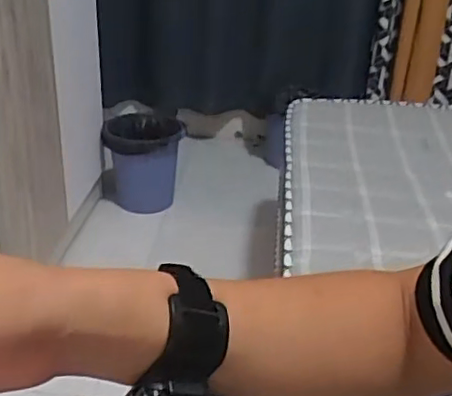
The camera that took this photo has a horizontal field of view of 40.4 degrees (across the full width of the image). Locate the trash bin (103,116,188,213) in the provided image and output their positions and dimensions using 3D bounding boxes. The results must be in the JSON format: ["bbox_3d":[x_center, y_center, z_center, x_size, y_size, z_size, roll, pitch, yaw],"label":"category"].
[{"bbox_3d":[-0.240,-0.096,1.805,0.238,0.287,0.214,-1,27,-8],"label":"trash bin"}]

